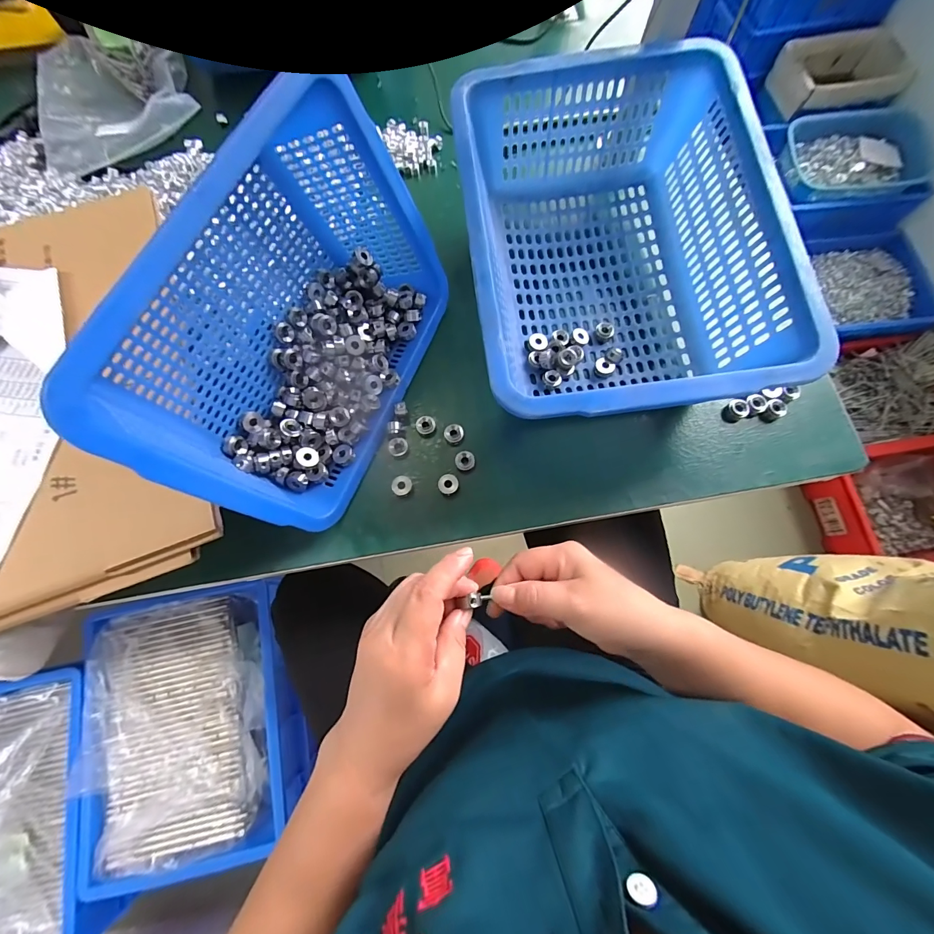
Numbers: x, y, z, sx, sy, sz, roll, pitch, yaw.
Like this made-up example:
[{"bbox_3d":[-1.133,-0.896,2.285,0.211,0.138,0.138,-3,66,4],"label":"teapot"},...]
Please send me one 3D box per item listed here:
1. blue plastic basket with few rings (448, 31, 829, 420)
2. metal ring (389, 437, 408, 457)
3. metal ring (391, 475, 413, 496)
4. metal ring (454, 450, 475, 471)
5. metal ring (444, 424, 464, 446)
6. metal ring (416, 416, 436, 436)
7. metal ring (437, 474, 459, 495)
[{"bbox_3d":[0.139,-0.208,0.392,0.267,0.117,0.354,-7,75,2],"label":"blue plastic basket with few rings"},{"bbox_3d":[-0.071,-0.020,0.411,0.020,0.011,0.020,0,79,-1],"label":"metal ring"},{"bbox_3d":[-0.064,0.018,0.392,0.020,0.012,0.020,0,79,-1],"label":"metal ring"},{"bbox_3d":[-0.002,-0.006,0.398,0.020,0.014,0.018,-10,79,-3],"label":"metal ring"},{"bbox_3d":[-0.013,-0.034,0.406,0.019,0.010,0.019,0,79,-1],"label":"metal ring"},{"bbox_3d":[-0.043,-0.043,0.413,0.020,0.009,0.019,0,79,-1],"label":"metal ring"},{"bbox_3d":[-0.019,0.017,0.392,0.020,0.009,0.020,0,79,-1],"label":"metal ring"}]

